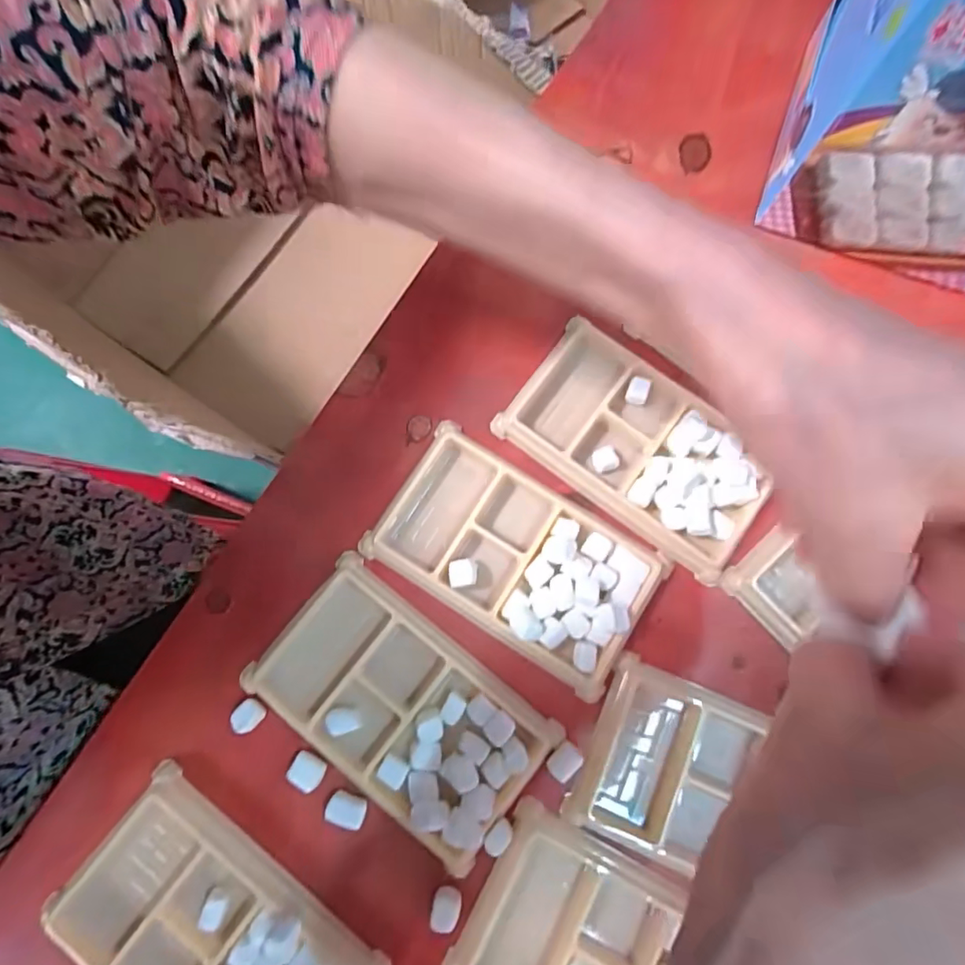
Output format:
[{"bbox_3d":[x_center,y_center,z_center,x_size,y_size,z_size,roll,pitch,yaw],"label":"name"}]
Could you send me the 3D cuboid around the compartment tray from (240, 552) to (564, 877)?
[{"bbox_3d":[-0.039,0.107,0.249,0.135,0.011,0.078,38,82,8],"label":"compartment tray"}]

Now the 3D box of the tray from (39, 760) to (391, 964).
[{"bbox_3d":[-0.117,0.201,0.228,0.133,0.020,0.077,37,81,8],"label":"tray"}]

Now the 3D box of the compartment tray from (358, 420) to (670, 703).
[{"bbox_3d":[0.017,0.037,0.261,0.138,0.015,0.074,33,81,7],"label":"compartment tray"}]

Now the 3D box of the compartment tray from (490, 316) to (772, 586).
[{"bbox_3d":[0.080,-0.020,0.273,0.132,0.012,0.077,35,81,7],"label":"compartment tray"}]

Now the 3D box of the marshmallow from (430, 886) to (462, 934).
[{"bbox_3d":[-0.016,0.188,0.234,0.012,0.009,0.014,13,79,3],"label":"marshmallow"}]

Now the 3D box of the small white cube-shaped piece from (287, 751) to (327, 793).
[{"bbox_3d":[-0.082,0.134,0.246,0.015,0.008,0.013,32,81,7],"label":"small white cube-shaped piece"}]

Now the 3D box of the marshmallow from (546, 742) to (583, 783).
[{"bbox_3d":[0.038,0.130,0.246,0.011,0.009,0.015,44,82,9],"label":"marshmallow"}]

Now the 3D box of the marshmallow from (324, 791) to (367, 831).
[{"bbox_3d":[-0.062,0.150,0.243,0.018,0.008,0.013,24,80,5],"label":"marshmallow"}]

